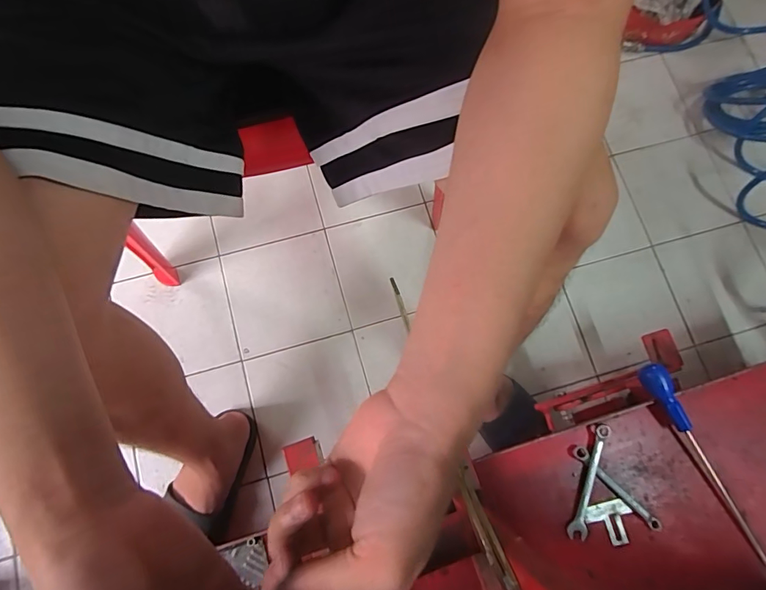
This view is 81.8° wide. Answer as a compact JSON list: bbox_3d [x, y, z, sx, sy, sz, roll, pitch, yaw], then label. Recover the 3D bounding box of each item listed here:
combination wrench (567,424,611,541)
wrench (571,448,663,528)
[{"bbox_3d":[0.268,0.239,0.569,0.023,0.014,0.144,22,74,5],"label":"combination wrench"},{"bbox_3d":[0.301,0.248,0.571,0.132,0.008,0.017,43,77,11],"label":"wrench"}]

